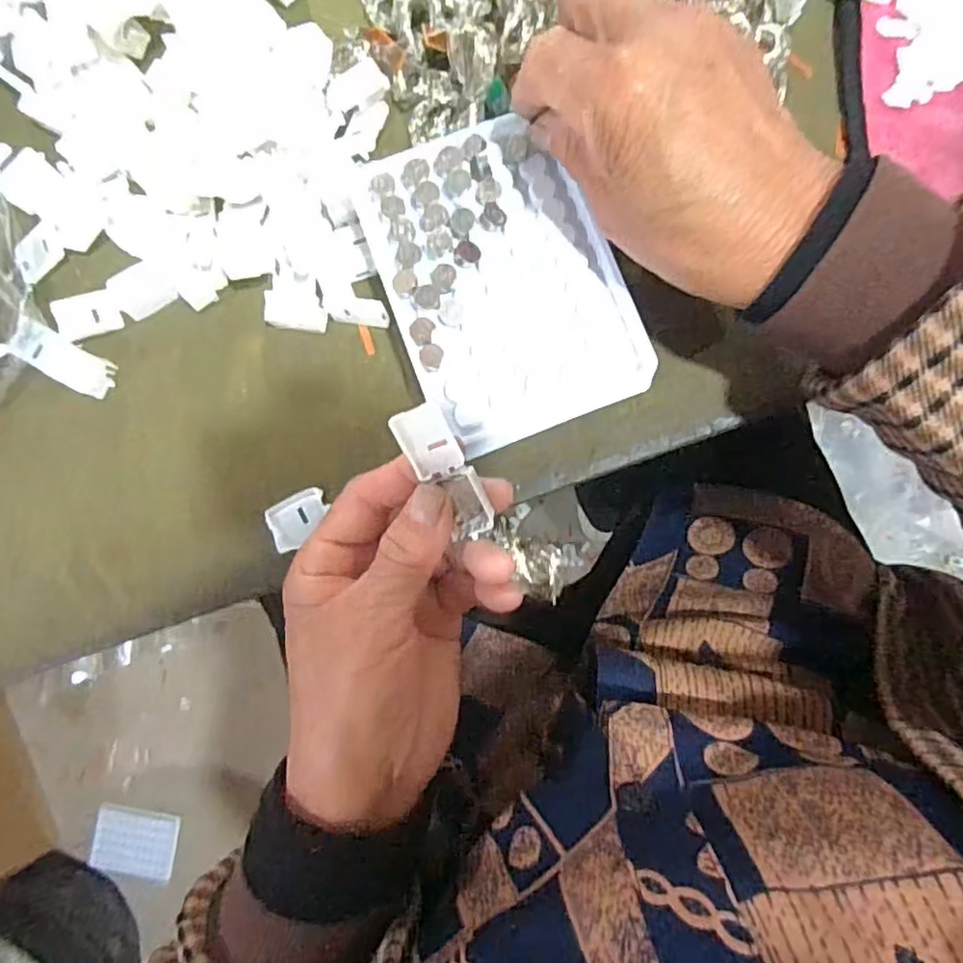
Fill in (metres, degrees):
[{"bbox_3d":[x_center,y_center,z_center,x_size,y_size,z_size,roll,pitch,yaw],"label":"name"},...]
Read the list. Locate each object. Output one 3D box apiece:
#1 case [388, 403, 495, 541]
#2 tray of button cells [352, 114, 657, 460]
[{"bbox_3d":[-0.014,-0.004,0.241,0.019,0.011,0.054,-29,107,2],"label":"case"},{"bbox_3d":[0.009,-0.087,0.270,0.094,0.012,0.132,-21,86,2],"label":"tray of button cells"}]

